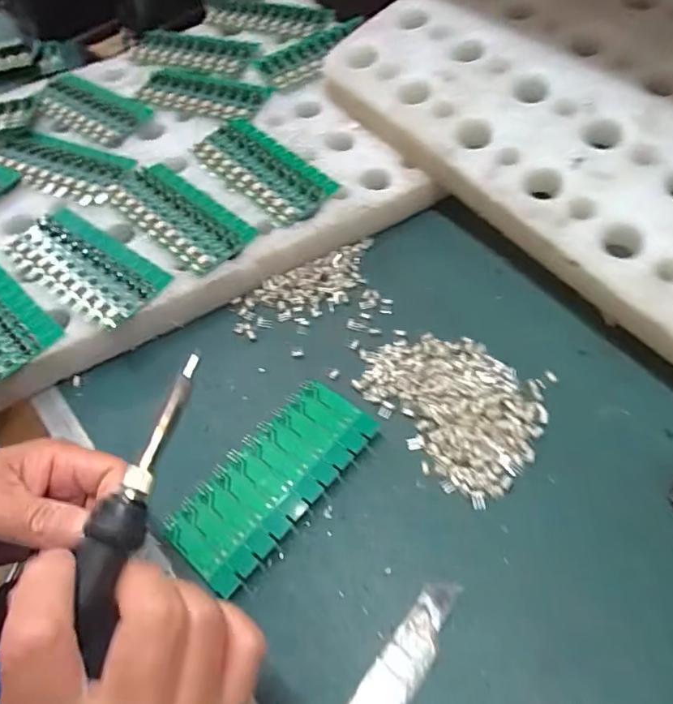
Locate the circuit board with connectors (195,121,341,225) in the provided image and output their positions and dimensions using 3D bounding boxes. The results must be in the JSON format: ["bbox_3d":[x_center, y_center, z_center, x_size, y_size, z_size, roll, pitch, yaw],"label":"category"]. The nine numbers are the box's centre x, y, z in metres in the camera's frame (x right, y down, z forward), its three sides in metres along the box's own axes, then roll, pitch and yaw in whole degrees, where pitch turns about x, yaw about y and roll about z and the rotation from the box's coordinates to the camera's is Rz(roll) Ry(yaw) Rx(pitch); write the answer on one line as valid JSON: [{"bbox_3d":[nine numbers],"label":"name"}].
[{"bbox_3d":[-0.066,-0.160,0.458,0.140,0.008,0.064,39,68,25],"label":"circuit board with connectors"}]

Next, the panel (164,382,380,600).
[{"bbox_3d":[-0.041,0.079,0.339,0.065,0.013,0.138,35,67,24],"label":"panel"}]

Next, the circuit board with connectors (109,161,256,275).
[{"bbox_3d":[-0.131,-0.114,0.436,0.139,0.009,0.060,37,67,24],"label":"circuit board with connectors"}]

